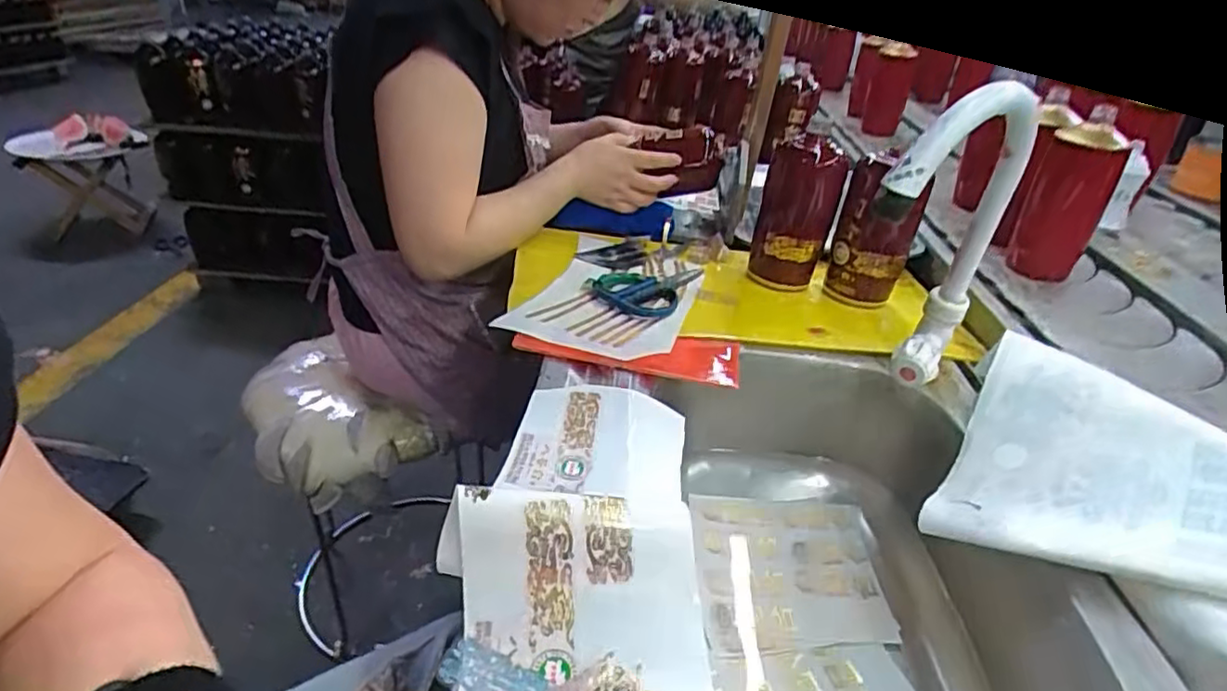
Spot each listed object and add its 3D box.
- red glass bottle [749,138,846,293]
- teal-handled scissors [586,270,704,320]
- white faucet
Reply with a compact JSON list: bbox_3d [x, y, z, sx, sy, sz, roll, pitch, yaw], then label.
[{"bbox_3d":[0.222,-0.160,0.789,0.093,0.163,0.101,12,33,12],"label":"red glass bottle"},{"bbox_3d":[0.034,-0.072,0.741,0.094,0.008,0.168,22,31,13],"label":"teal-handled scissors"},{"bbox_3d":[0.249,-0.064,0.523,0.200,0.271,0.045,-25,42,-38],"label":"white faucet"}]

